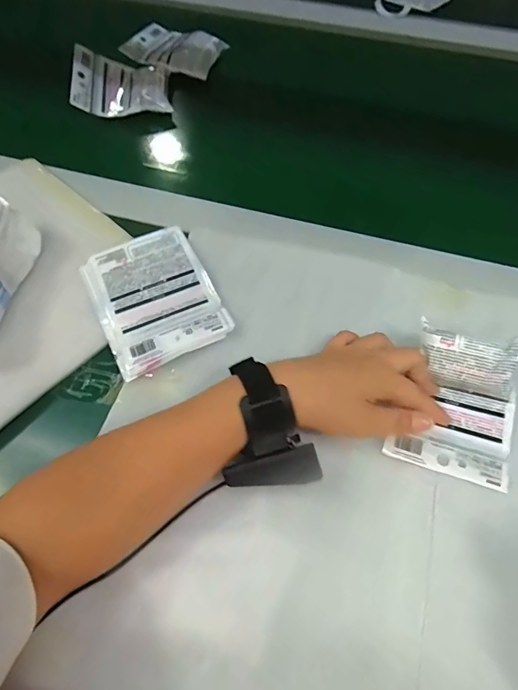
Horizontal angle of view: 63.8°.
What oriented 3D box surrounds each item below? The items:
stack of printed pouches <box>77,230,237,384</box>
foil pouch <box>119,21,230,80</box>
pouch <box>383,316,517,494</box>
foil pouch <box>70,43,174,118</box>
[{"bbox_3d":[-0.102,-0.047,0.405,0.110,0.011,0.143,-27,66,-10],"label":"stack of printed pouches"},{"bbox_3d":[-0.125,-0.435,0.613,0.132,0.020,0.097,23,67,12],"label":"foil pouch"},{"bbox_3d":[0.166,0.048,0.339,0.091,0.042,0.110,16,66,10],"label":"pouch"},{"bbox_3d":[-0.184,-0.351,0.555,0.117,0.034,0.106,-3,64,0],"label":"foil pouch"}]

